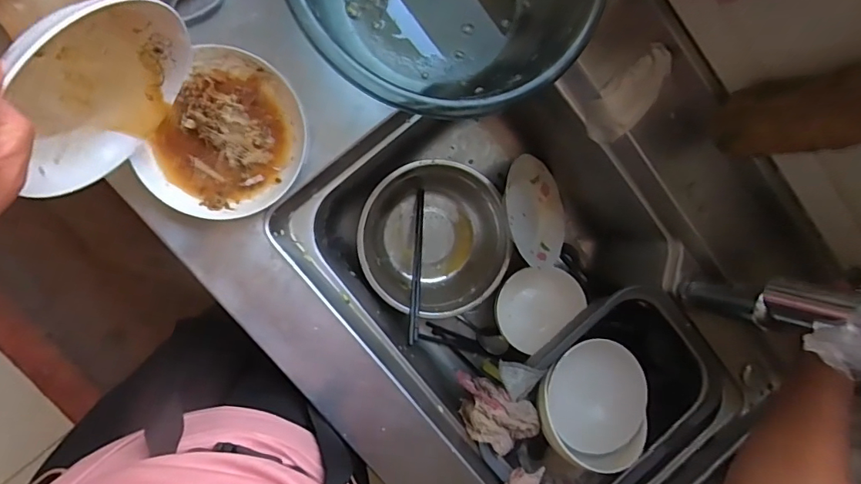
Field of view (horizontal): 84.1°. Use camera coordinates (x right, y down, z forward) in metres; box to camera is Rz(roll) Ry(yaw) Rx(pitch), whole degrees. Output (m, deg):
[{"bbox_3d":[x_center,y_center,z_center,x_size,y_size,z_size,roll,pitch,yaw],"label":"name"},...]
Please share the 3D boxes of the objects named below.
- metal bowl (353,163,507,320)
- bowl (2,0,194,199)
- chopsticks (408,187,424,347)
[{"bbox_3d":[0.004,-0.006,0.759,0.220,0.098,0.227,-1,95,-8],"label":"metal bowl"},{"bbox_3d":[-0.259,-0.112,0.366,0.036,0.141,0.167,37,89,-9],"label":"bowl"},{"bbox_3d":[-0.020,0.032,0.739,0.014,0.015,0.246,6,71,-8],"label":"chopsticks"}]

